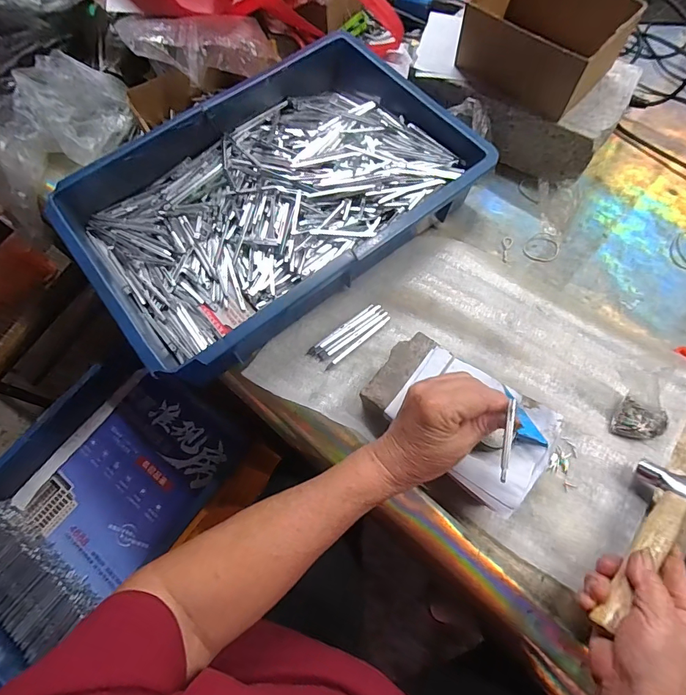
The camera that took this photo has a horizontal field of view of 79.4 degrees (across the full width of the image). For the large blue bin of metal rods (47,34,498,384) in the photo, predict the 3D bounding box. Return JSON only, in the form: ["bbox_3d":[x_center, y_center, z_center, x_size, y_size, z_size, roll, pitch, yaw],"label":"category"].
[{"bbox_3d":[-0.077,-0.176,0.491,0.432,0.081,0.285,-37,71,-12],"label":"large blue bin of metal rods"}]

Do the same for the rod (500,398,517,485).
[{"bbox_3d":[0.117,0.066,0.293,0.005,0.004,0.058,12,79,8],"label":"rod"}]

